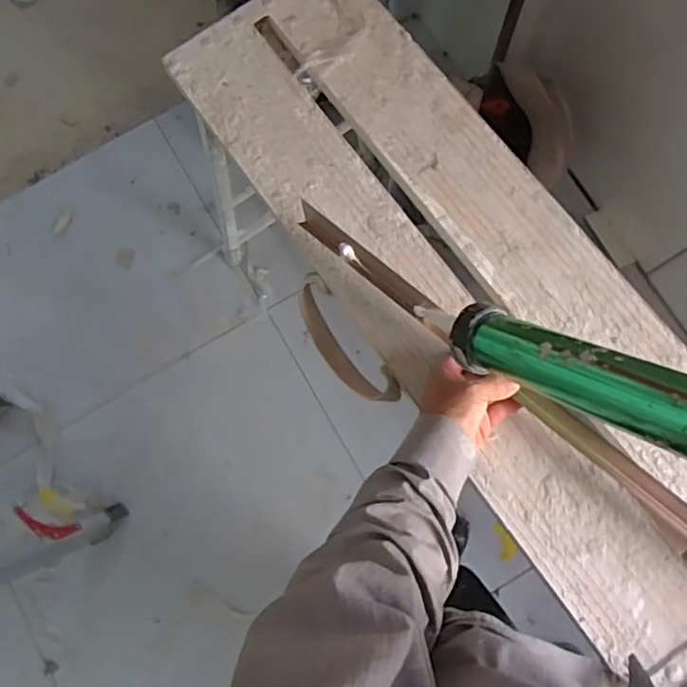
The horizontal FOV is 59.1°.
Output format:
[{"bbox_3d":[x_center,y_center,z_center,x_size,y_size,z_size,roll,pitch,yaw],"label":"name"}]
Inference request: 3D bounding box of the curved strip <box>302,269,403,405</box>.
[{"bbox_3d":[0.001,0.001,0.703,0.019,0.082,0.170,-25,76,-38],"label":"curved strip"}]

